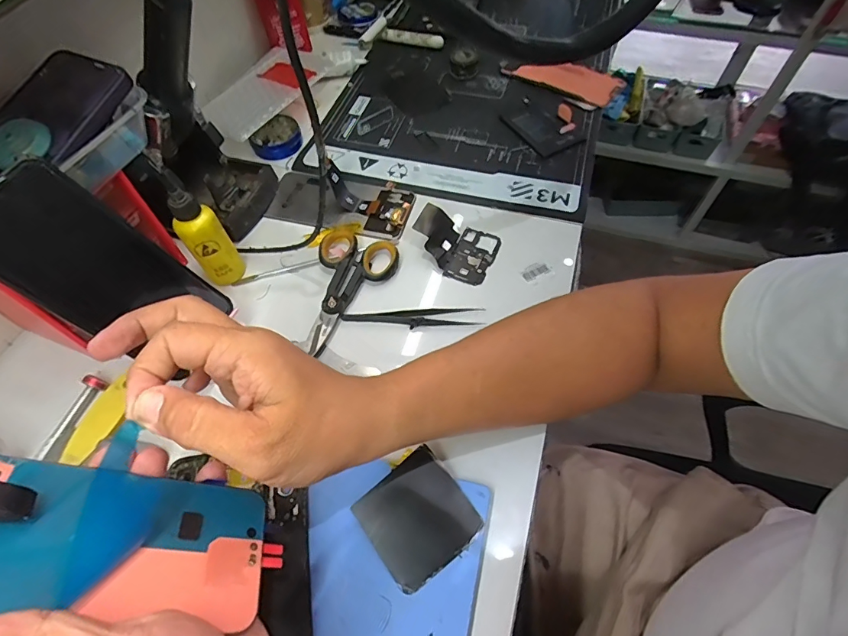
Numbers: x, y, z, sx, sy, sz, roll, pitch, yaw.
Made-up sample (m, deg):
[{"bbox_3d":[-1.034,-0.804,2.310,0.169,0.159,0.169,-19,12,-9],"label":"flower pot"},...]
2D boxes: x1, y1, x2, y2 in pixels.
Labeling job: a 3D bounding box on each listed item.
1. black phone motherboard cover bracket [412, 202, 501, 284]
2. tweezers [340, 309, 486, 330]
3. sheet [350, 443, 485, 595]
[{"bbox_3d":[0.032,-0.079,0.442,0.079,0.031,0.065,21,60,14],"label":"black phone motherboard cover bracket"},{"bbox_3d":[-0.010,0.001,0.411,0.128,0.007,0.017,-1,57,0],"label":"tweezers"},{"bbox_3d":[-0.004,0.140,0.317,0.070,0.004,0.071,-34,67,-17],"label":"sheet"}]

